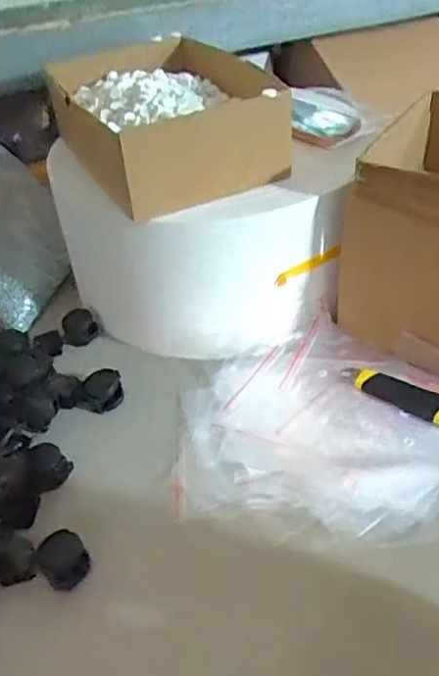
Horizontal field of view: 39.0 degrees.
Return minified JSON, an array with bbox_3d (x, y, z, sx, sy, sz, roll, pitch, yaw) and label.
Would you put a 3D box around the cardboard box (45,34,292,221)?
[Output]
[{"bbox_3d":[-0.072,-0.280,0.781,0.234,0.098,0.317,-17,41,-14],"label":"cardboard box"}]

